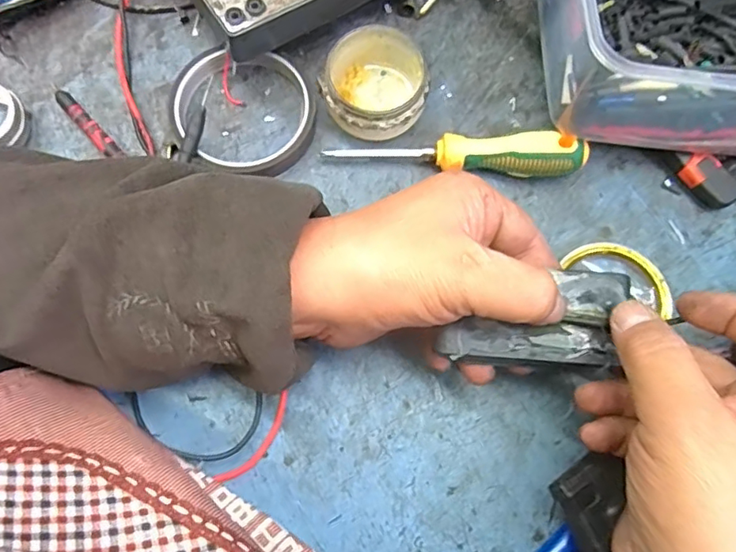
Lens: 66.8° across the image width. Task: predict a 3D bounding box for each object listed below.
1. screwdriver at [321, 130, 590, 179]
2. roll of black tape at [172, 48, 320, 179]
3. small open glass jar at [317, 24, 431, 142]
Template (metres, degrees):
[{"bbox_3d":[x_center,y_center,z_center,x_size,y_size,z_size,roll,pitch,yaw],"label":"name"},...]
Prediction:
[{"bbox_3d":[0.053,-0.075,0.336,0.151,0.029,0.022,6,76,0],"label":"screwdriver"},{"bbox_3d":[-0.076,-0.102,0.344,0.085,0.025,0.087,0,76,-1],"label":"roll of black tape"},{"bbox_3d":[0.003,-0.112,0.340,0.061,0.039,0.058,0,76,-1],"label":"small open glass jar"}]

